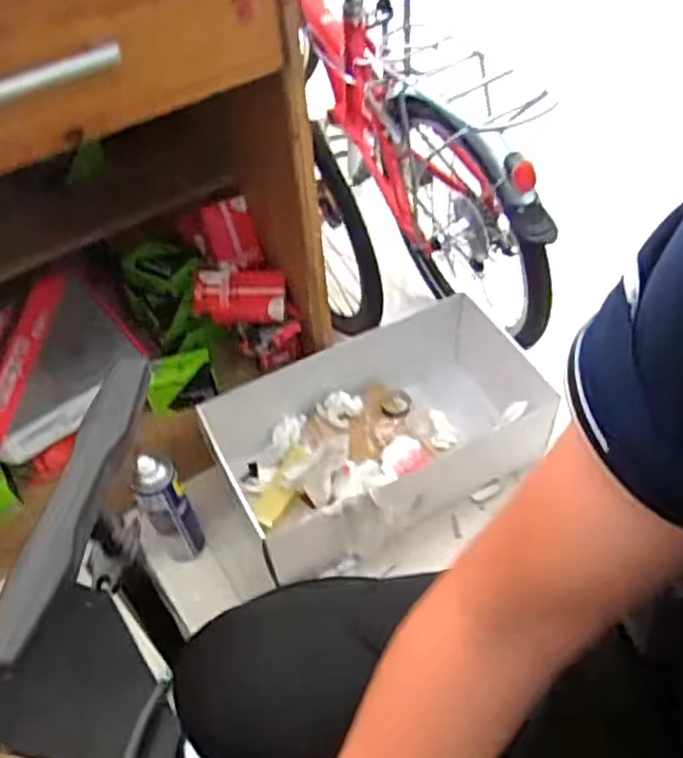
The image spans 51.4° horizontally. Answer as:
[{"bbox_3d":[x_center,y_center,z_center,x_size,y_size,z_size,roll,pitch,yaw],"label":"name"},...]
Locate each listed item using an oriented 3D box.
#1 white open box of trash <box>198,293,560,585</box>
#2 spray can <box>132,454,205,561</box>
[{"bbox_3d":[0.055,0.115,1.150,0.474,0.168,0.331,-24,51,-15],"label":"white open box of trash"},{"bbox_3d":[-0.255,0.199,1.055,0.067,0.226,0.067,-26,52,-16],"label":"spray can"}]

